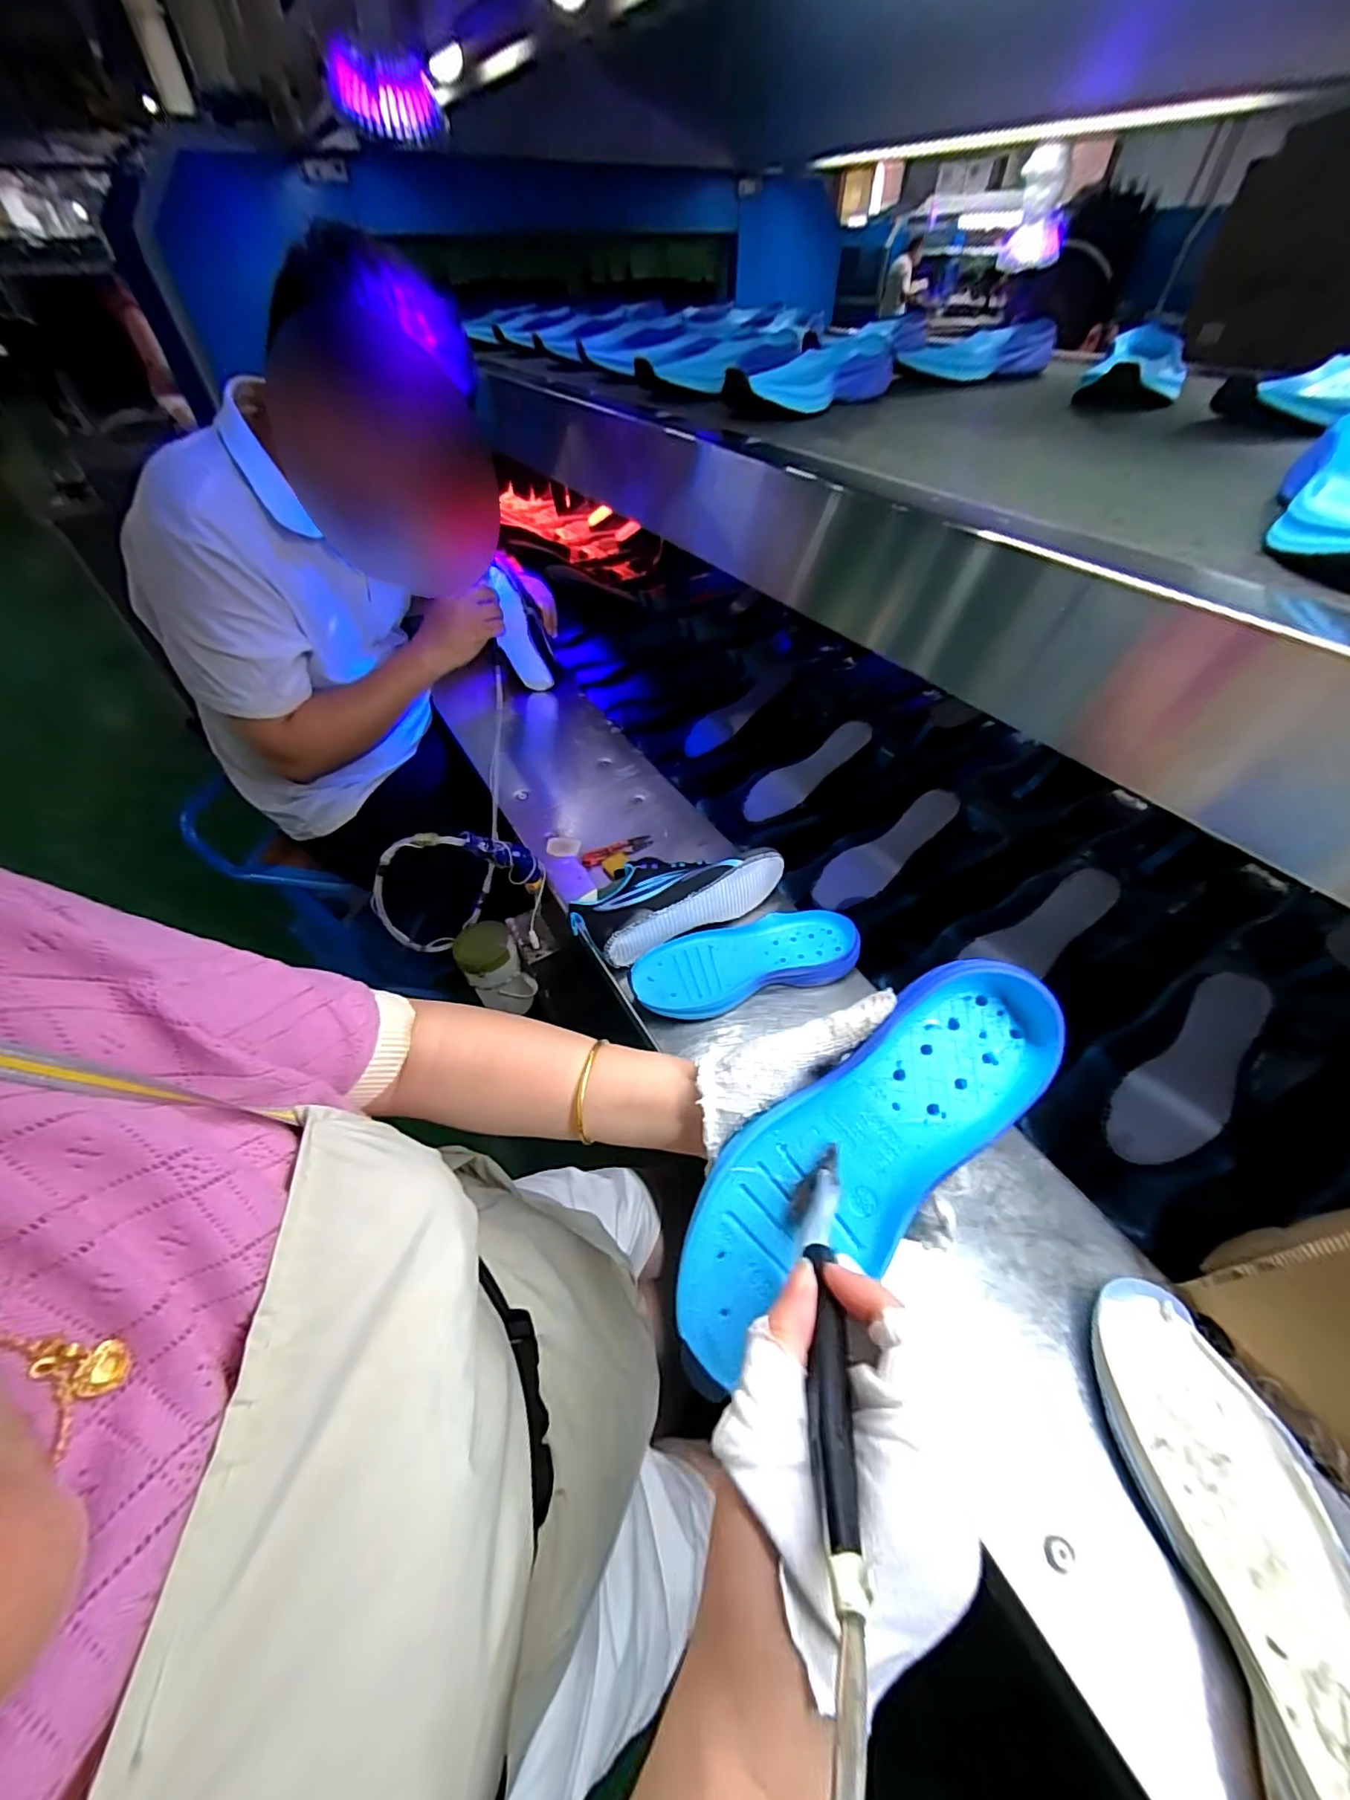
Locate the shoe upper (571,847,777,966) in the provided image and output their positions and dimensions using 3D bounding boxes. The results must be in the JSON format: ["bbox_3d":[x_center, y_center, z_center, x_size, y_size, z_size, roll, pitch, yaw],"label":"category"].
[{"bbox_3d":[0.005,-0.009,0.667,0.243,0.098,0.101,-22,56,-18],"label":"shoe upper"}]

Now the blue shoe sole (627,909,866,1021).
[{"bbox_3d":[0.076,0.063,0.615,0.240,0.033,0.097,-13,54,-12],"label":"blue shoe sole"}]

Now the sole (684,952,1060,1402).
[{"bbox_3d":[0.094,0.129,0.297,0.245,0.031,0.079,-39,61,-6],"label":"sole"}]

